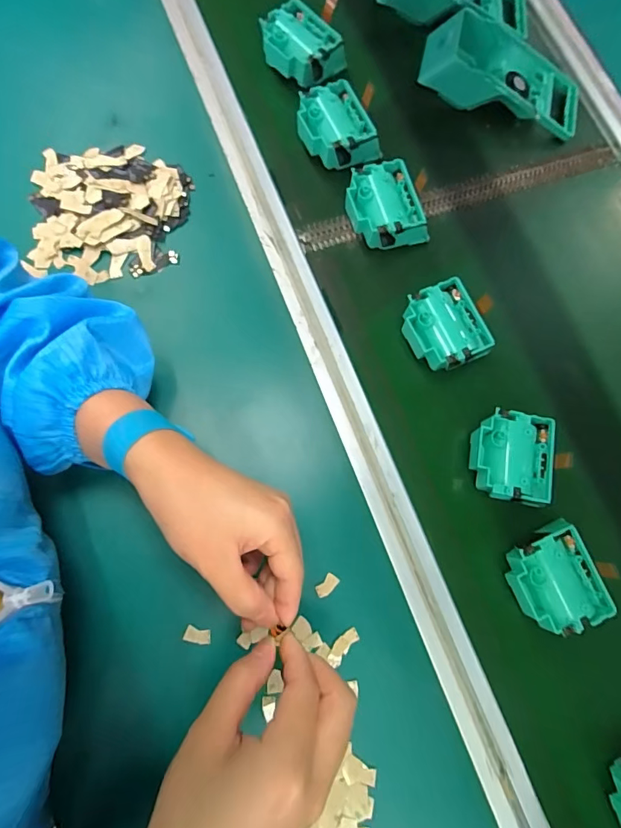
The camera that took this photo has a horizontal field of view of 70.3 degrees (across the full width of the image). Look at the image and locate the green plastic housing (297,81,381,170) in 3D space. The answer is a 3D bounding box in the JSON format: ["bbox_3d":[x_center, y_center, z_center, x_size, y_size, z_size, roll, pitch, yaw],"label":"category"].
[{"bbox_3d":[0.026,-0.294,0.461,0.068,0.040,0.090,-24,74,-7],"label":"green plastic housing"}]

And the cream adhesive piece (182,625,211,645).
[{"bbox_3d":[-0.090,0.177,0.352,0.021,0.005,0.011,12,73,4],"label":"cream adhesive piece"}]

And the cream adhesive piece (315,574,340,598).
[{"bbox_3d":[0.014,0.143,0.368,0.021,0.004,0.012,-43,77,-12],"label":"cream adhesive piece"}]

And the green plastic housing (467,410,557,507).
[{"bbox_3d":[0.176,0.041,0.392,0.068,0.038,0.076,9,73,3],"label":"green plastic housing"}]

